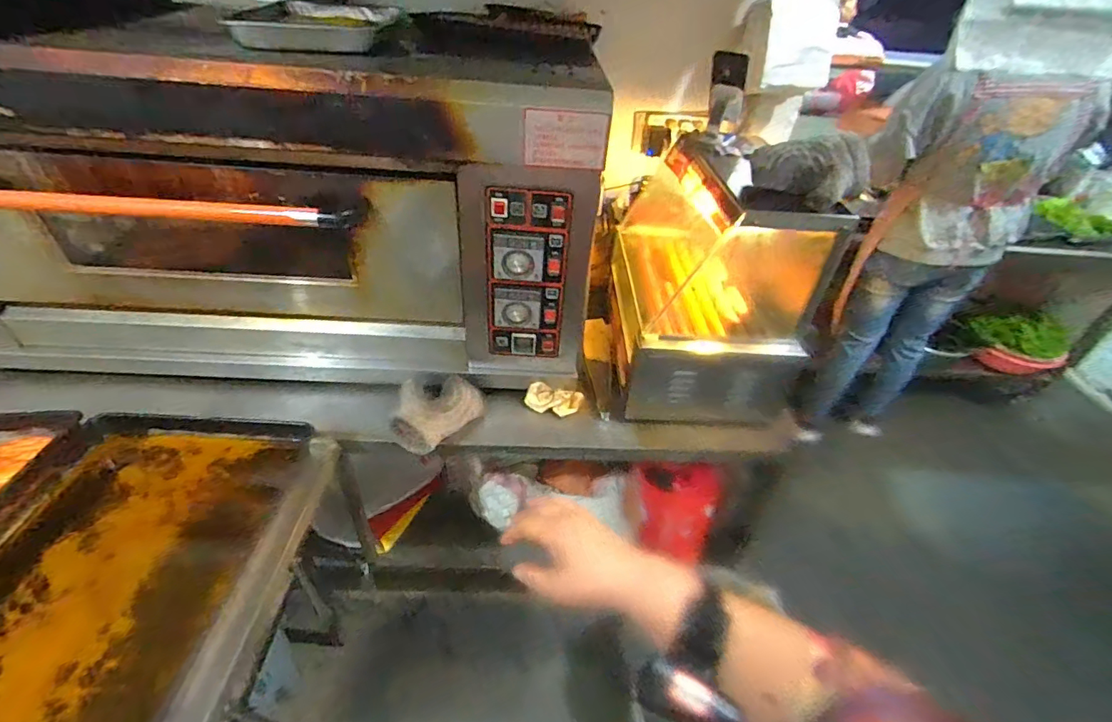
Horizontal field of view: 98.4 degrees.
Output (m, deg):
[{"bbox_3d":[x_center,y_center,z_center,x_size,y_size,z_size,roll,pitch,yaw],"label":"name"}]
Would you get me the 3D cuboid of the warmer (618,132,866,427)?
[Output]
[{"bbox_3d":[0.347,-0.217,1.139,0.338,0.475,0.563,4,39,-2],"label":"warmer"}]

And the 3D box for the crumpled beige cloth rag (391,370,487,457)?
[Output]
[{"bbox_3d":[-0.243,0.099,0.989,0.161,0.073,0.189,9,39,5],"label":"crumpled beige cloth rag"}]

